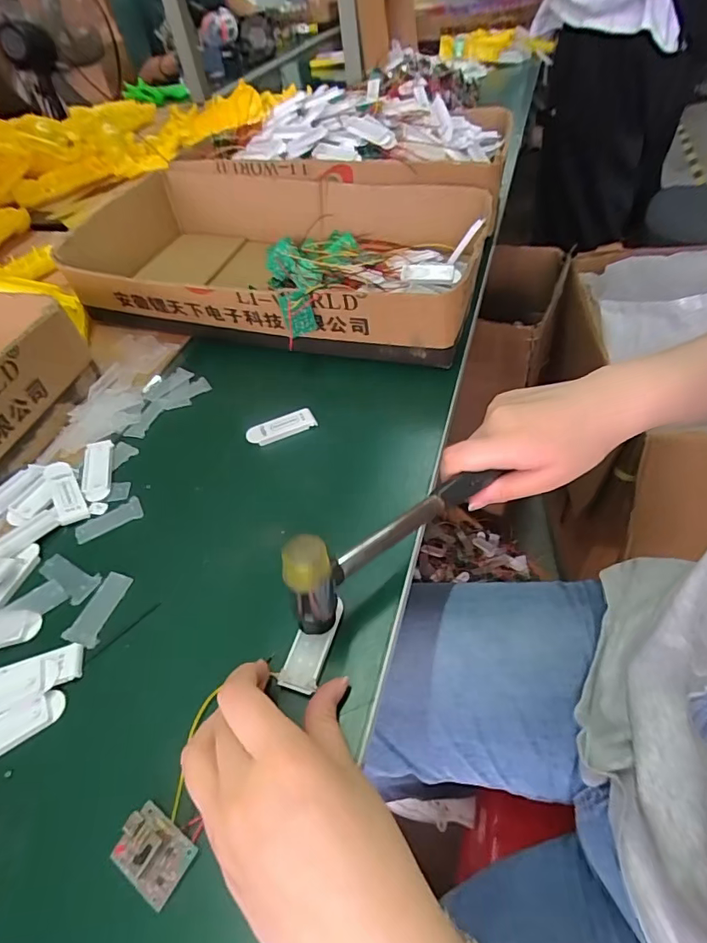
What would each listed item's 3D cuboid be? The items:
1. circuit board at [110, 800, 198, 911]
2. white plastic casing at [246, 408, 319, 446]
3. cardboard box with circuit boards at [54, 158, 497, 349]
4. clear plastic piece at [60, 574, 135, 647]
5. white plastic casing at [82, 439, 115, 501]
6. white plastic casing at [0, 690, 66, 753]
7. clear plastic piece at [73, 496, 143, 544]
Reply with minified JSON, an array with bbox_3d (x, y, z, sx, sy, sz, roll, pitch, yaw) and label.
[{"bbox_3d":[-0.092,0.171,0.218,0.036,0.009,0.025,24,55,22],"label":"circuit board"},{"bbox_3d":[-0.061,-0.037,0.406,0.058,0.007,0.024,-21,51,-14],"label":"white plastic casing"},{"bbox_3d":[-0.076,-0.235,0.522,0.411,0.096,0.263,12,51,14],"label":"cardboard box with circuit boards"},{"bbox_3d":[-0.162,0.087,0.310,0.021,0.004,0.048,10,51,12],"label":"clear plastic piece"},{"bbox_3d":[-0.203,-0.003,0.383,0.022,0.004,0.059,-15,50,-9],"label":"white plastic casing"},{"bbox_3d":[-0.189,0.142,0.264,0.057,0.005,0.019,-28,53,-19],"label":"white plastic casing"},{"bbox_3d":[-0.183,0.035,0.361,0.048,0.004,0.021,-25,52,-17],"label":"clear plastic piece"}]

